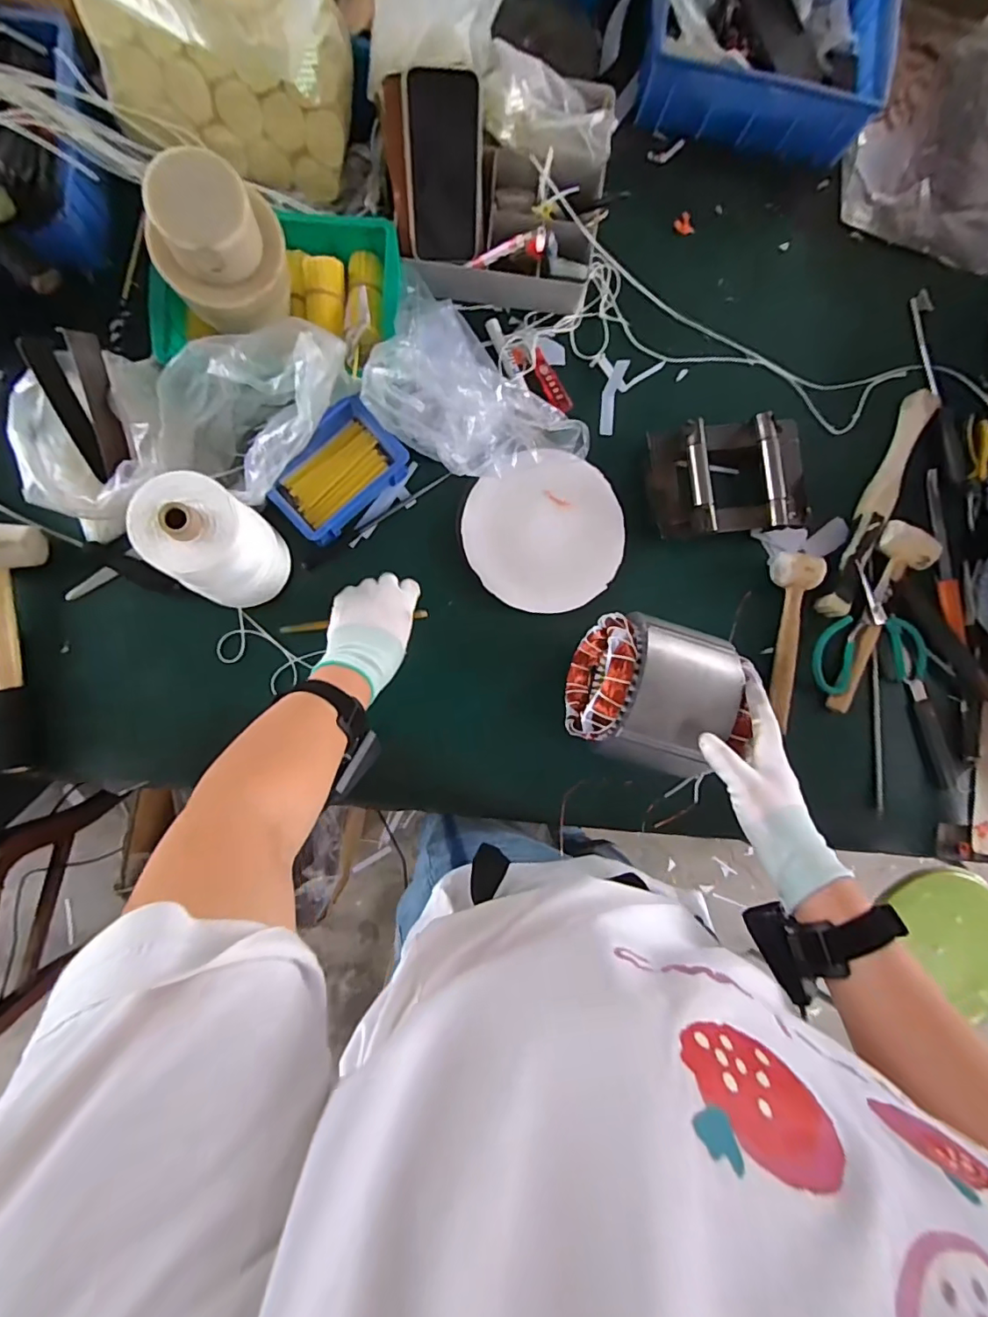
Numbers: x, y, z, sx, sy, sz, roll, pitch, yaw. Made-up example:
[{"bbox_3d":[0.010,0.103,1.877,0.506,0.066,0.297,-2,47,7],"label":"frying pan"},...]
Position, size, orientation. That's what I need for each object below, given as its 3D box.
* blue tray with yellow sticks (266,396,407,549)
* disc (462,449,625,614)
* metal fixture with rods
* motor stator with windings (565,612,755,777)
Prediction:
[{"bbox_3d":[-0.178,-0.211,0.588,0.148,0.046,0.093,-44,94,-5],"label":"blue tray with yellow sticks"},{"bbox_3d":[0.063,-0.153,0.627,0.188,0.022,0.185,0,89,-7],"label":"disc"},{"bbox_3d":[0.293,-0.224,0.642,0.203,0.055,0.133,-7,90,-7],"label":"metal fixture with rods"},{"bbox_3d":[0.170,0.040,0.563,0.147,0.135,0.147,17,86,-7],"label":"motor stator with windings"}]

